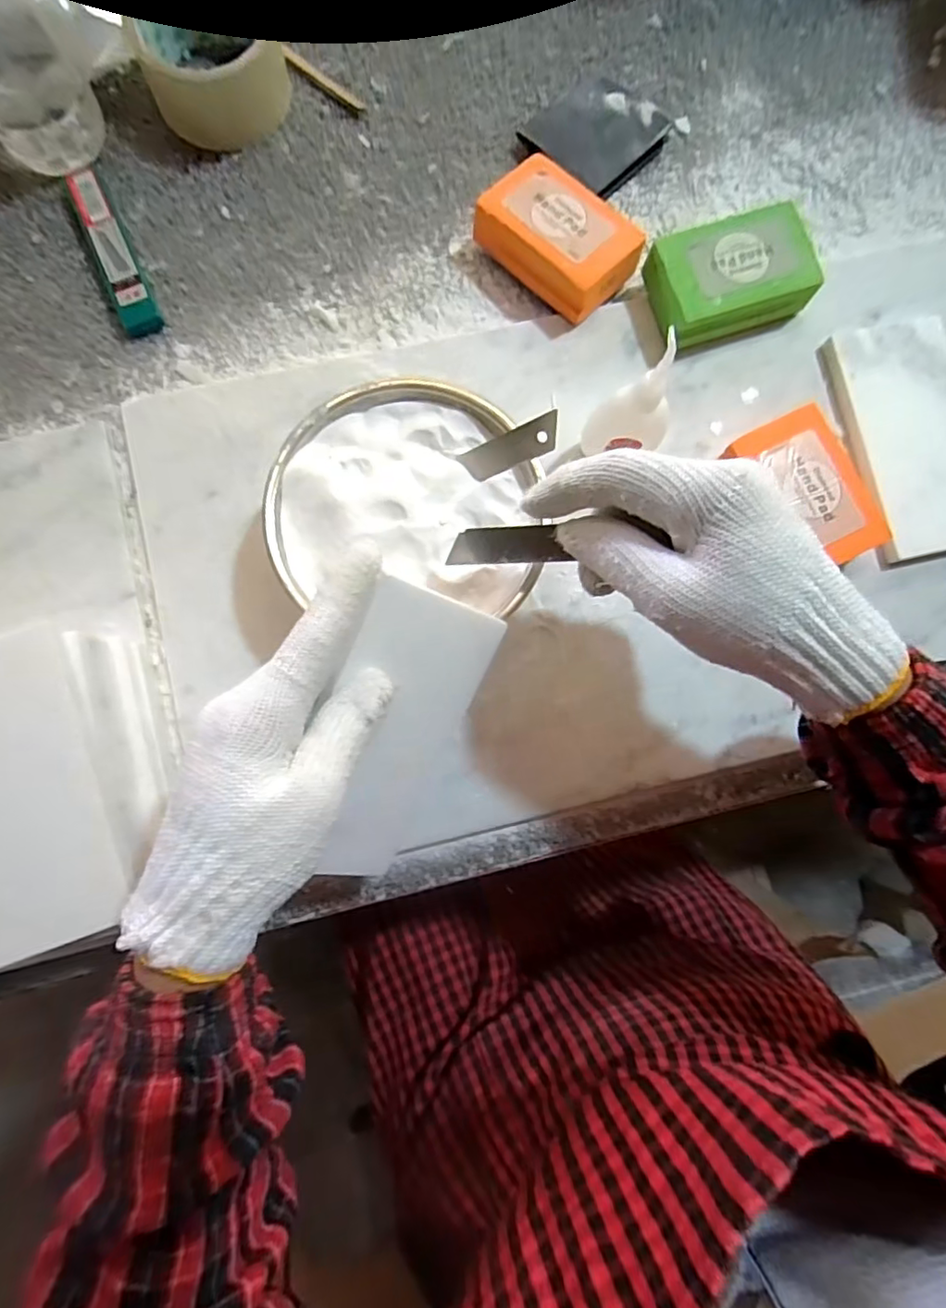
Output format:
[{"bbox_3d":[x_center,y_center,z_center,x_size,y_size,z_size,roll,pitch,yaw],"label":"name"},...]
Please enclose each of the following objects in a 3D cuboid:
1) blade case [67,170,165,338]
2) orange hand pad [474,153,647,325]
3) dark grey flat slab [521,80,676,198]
[{"bbox_3d":[-0.231,-0.256,0.379,0.024,0.015,0.110,-25,83,-5],"label":"blade case"},{"bbox_3d":[0.053,-0.262,0.379,0.094,0.034,0.061,40,82,4],"label":"orange hand pad"},{"bbox_3d":[0.083,-0.351,0.402,0.078,0.018,0.073,-44,85,-7],"label":"dark grey flat slab"}]

